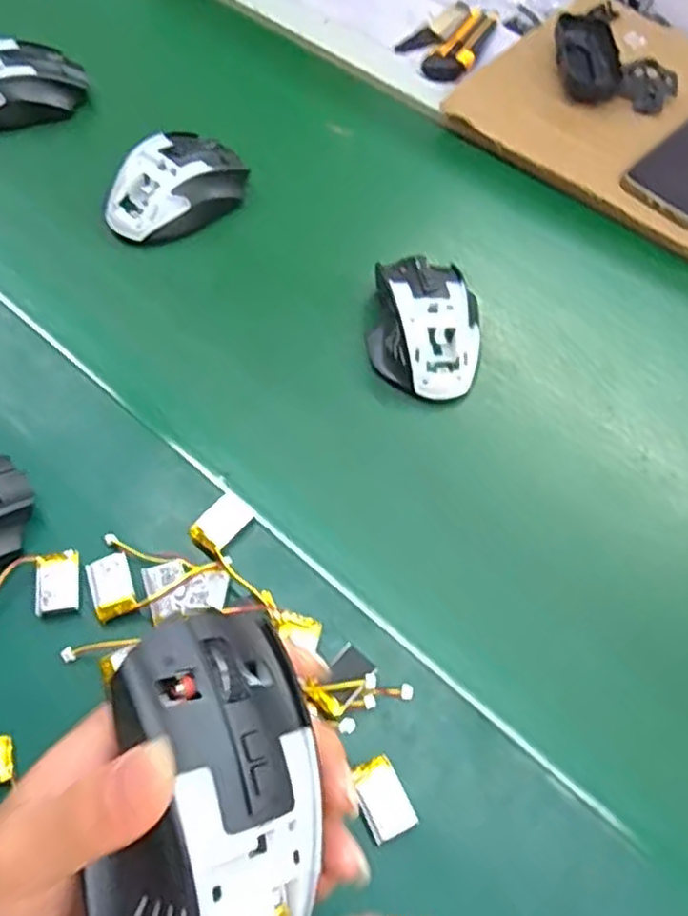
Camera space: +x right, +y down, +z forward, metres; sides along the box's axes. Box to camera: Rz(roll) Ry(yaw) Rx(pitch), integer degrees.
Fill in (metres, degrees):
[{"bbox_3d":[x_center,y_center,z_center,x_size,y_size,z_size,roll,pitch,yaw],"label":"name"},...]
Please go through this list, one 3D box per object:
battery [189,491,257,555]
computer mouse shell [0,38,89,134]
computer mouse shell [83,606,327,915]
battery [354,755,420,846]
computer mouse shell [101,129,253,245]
[{"bbox_3d":[-0.067,0.037,0.378,0.021,0.010,0.035,37,62,17],"label":"battery"},{"bbox_3d":[-0.273,-0.307,0.567,0.113,0.038,0.060,-27,64,-19],"label":"computer mouse shell"},{"bbox_3d":[-0.040,0.108,0.209,0.060,0.041,0.114,14,74,-44],"label":"computer mouse shell"},{"bbox_3d":[0.017,0.155,0.313,0.021,0.008,0.032,-23,63,-18],"label":"battery"},{"bbox_3d":[-0.127,-0.201,0.521,0.064,0.050,0.109,36,62,17],"label":"computer mouse shell"}]

